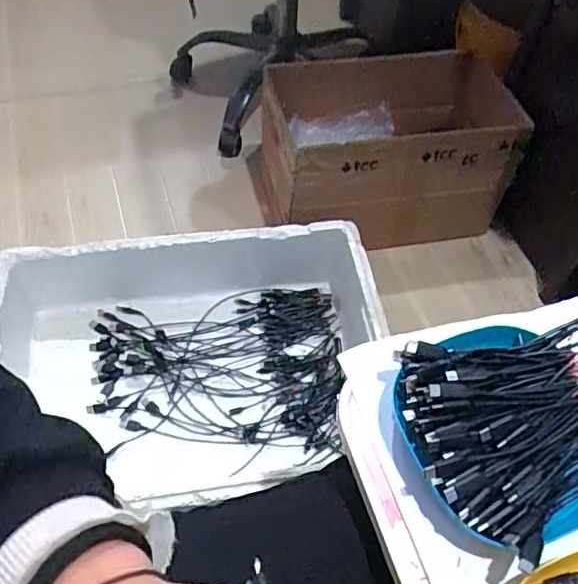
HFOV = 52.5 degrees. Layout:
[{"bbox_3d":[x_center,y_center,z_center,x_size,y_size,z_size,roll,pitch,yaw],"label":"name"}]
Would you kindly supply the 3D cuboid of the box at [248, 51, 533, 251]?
[{"bbox_3d":[0.197,-0.281,1.147,0.469,0.302,0.273,-8,55,-9],"label":"box"}]

